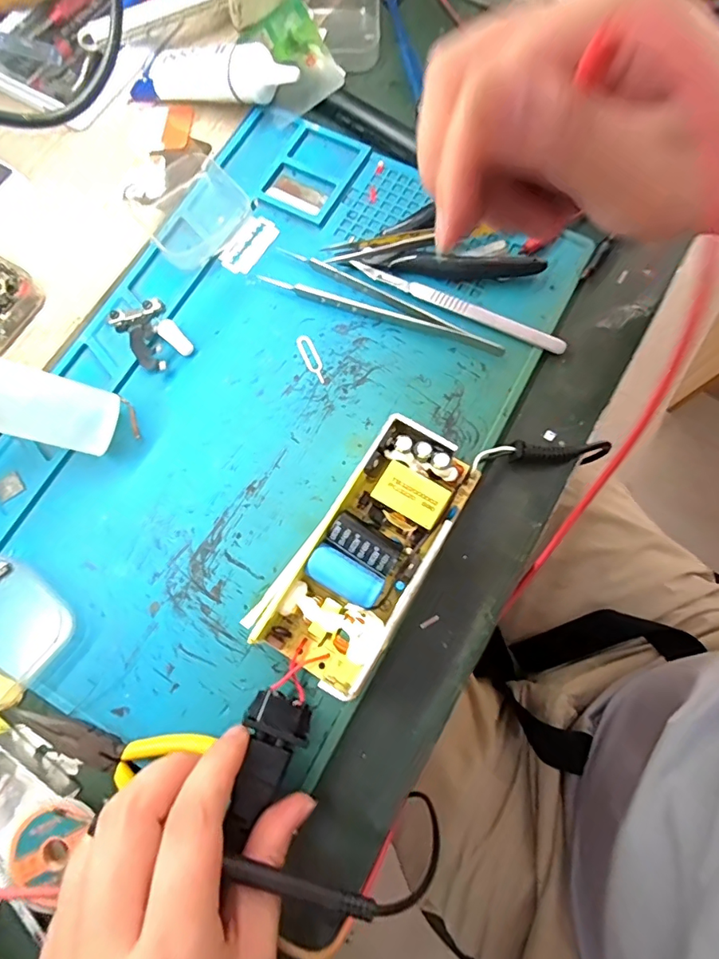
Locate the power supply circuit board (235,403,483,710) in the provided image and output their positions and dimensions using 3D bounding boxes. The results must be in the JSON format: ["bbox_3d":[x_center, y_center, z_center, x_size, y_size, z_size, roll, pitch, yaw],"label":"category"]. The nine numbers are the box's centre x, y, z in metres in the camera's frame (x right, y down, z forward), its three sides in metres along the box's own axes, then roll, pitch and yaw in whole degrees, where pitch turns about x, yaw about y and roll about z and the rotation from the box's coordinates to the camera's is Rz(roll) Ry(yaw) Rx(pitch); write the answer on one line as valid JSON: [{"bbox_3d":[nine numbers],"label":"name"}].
[{"bbox_3d":[0.006,0.036,0.243,0.058,0.026,0.131,33,79,10],"label":"power supply circuit board"}]

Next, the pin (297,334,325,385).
[{"bbox_3d":[-0.028,-0.072,0.284,0.008,0.004,0.034,-25,76,-4],"label":"pin"}]

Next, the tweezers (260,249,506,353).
[{"bbox_3d":[0.014,-0.105,0.287,0.148,0.009,0.024,23,78,8],"label":"tweezers"}]

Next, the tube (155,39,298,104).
[{"bbox_3d":[-0.093,-0.274,0.326,0.109,0.032,0.028,17,77,6],"label":"tube"}]

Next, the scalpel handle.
[{"bbox_3d":[0.058,-0.104,0.286,0.134,0.005,0.011,26,78,8],"label":"scalpel handle"}]

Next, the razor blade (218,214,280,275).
[{"bbox_3d":[-0.069,-0.150,0.306,0.023,0.004,0.043,31,79,9],"label":"razor blade"}]

